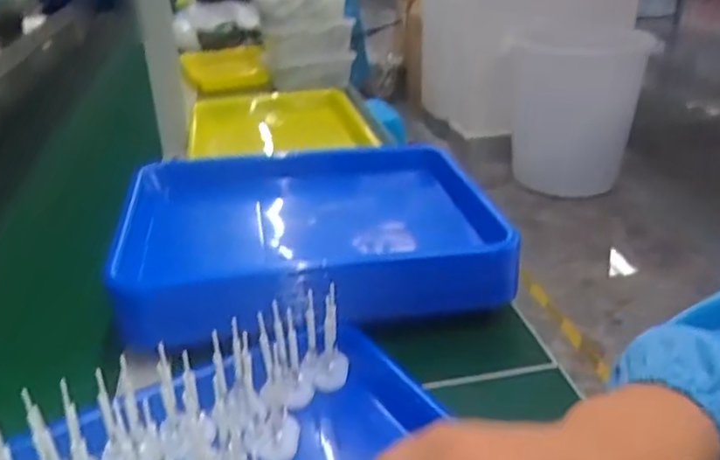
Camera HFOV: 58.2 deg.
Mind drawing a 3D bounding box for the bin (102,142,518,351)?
[{"bbox_3d":[-0.047,-0.005,0.614,0.321,0.078,0.266,-8,28,-10],"label":"bin"}]

